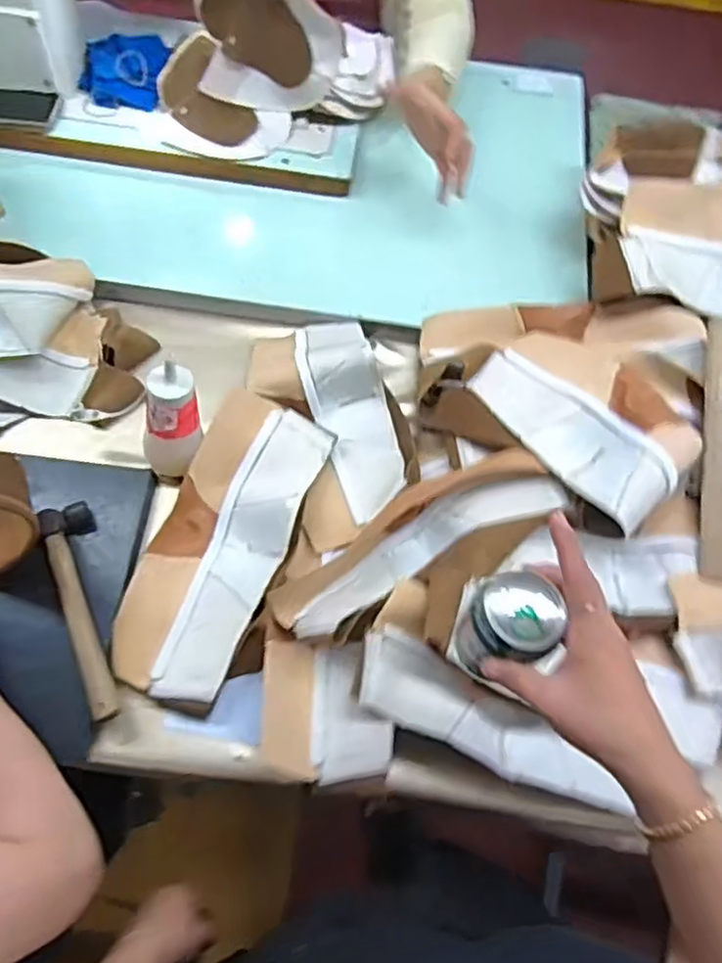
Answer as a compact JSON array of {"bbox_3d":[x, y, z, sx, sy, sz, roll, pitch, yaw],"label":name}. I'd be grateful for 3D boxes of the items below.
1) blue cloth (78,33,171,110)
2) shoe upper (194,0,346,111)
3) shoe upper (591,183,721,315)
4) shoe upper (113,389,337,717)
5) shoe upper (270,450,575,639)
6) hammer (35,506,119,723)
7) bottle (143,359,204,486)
[{"bbox_3d":[-0.334,-0.583,0.985,0.105,0.032,0.139,1,64,-2],"label":"blue cloth"},{"bbox_3d":[-0.120,-0.567,0.905,0.186,0.182,0.066,9,64,1],"label":"shoe upper"},{"bbox_3d":[0.423,-0.272,0.823,0.258,0.097,0.133,5,64,0],"label":"shoe upper"},{"bbox_3d":[-0.147,0.063,0.737,0.136,0.048,0.332,21,65,7],"label":"shoe upper"},{"bbox_3d":[0.058,0.059,0.713,0.316,0.054,0.099,-26,68,-15],"label":"shoe upper"},{"bbox_3d":[-0.270,0.122,0.680,0.047,0.028,0.219,-18,66,-11],"label":"hammer"},{"bbox_3d":[-0.198,-0.063,0.732,0.054,0.154,0.056,26,45,10],"label":"bottle"}]

